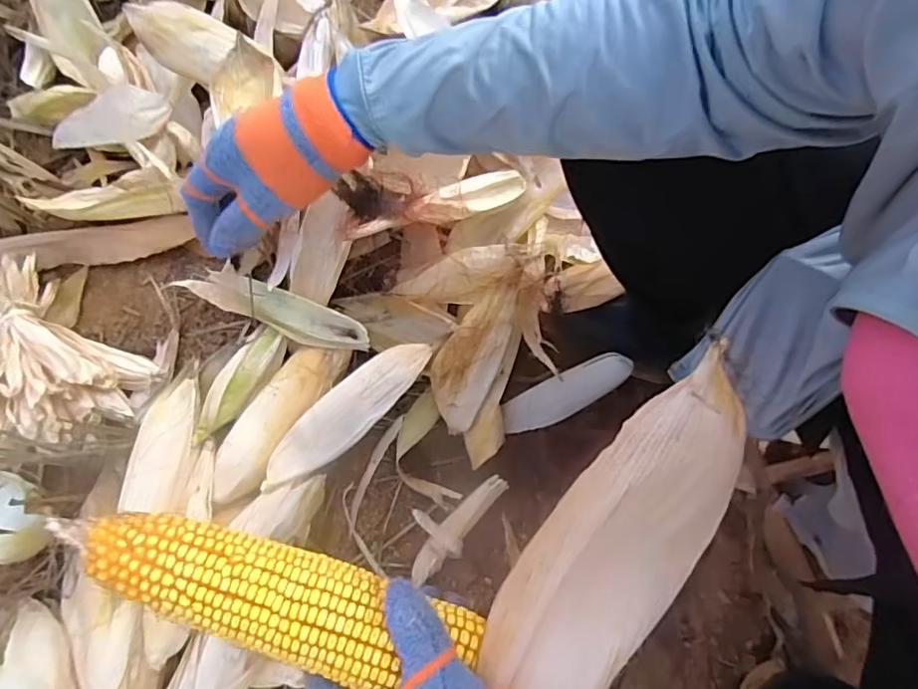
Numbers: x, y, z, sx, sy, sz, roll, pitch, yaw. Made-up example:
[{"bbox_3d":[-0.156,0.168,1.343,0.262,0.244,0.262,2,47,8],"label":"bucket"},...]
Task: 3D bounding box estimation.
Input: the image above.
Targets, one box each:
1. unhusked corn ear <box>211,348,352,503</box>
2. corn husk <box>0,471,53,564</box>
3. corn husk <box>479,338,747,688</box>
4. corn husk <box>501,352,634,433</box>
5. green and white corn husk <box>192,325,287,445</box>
[{"bbox_3d":[-0.222,0.089,0.691,0.065,0.064,0.226,25,76,16],"label":"unhusked corn ear"},{"bbox_3d":[-0.536,0.201,0.654,0.082,0.042,0.121,-33,69,-4],"label":"corn husk"},{"bbox_3d":[0.083,0.100,0.287,0.077,0.041,0.202,30,97,10],"label":"corn husk"},{"bbox_3d":[0.135,0.060,0.711,0.168,0.016,0.056,-24,102,2],"label":"corn husk"},{"bbox_3d":[-0.271,0.047,0.690,0.043,0.054,0.160,28,76,16],"label":"green and white corn husk"}]

